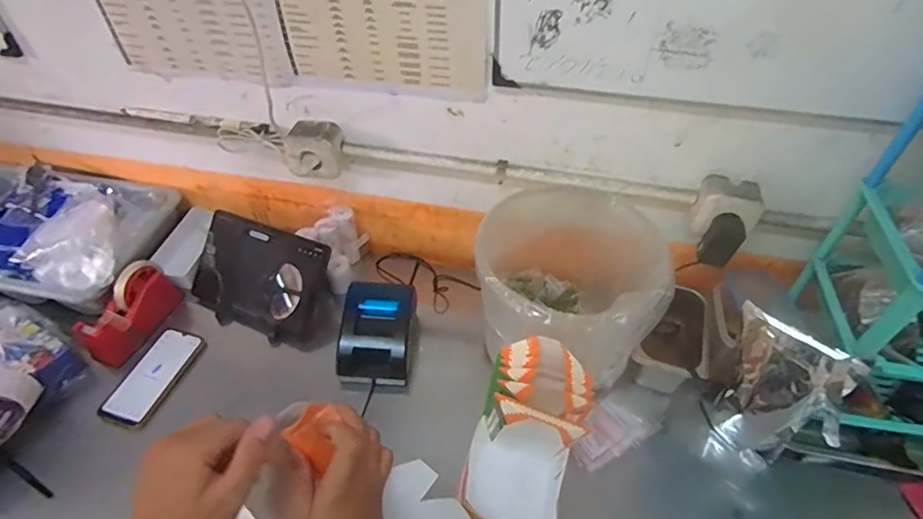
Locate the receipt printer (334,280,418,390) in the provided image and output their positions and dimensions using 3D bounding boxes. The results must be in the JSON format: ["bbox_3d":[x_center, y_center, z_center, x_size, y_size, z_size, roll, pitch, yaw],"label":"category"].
[{"bbox_3d":[-0.135,0.124,0.869,0.114,0.090,0.145,3,47,3],"label":"receipt printer"}]

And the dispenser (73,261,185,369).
[{"bbox_3d":[-0.560,0.086,0.890,0.055,0.100,0.162,21,51,18],"label":"dispenser"}]

